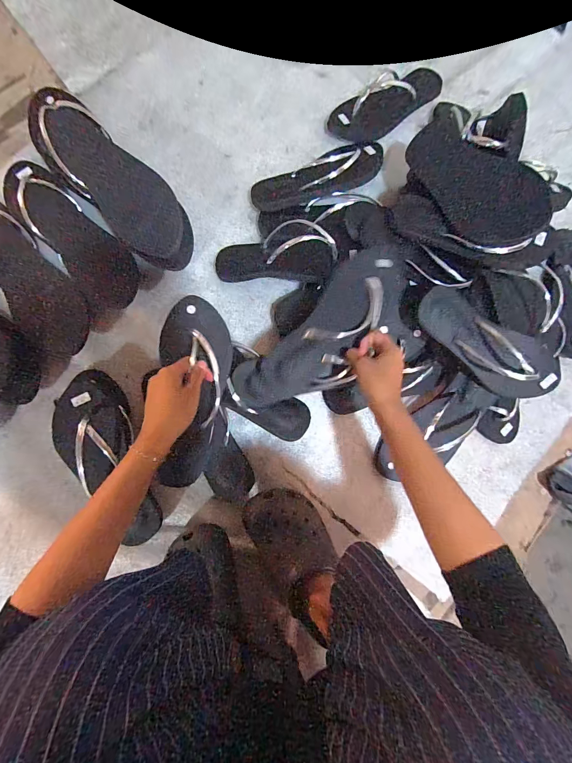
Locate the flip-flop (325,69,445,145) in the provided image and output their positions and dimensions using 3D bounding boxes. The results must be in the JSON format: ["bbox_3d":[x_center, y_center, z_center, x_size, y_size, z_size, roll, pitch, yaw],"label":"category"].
[{"bbox_3d":[0.185,-0.501,0.613,0.236,0.040,0.080,-31,86,-8],"label":"flip-flop"}]

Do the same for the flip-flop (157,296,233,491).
[{"bbox_3d":[-0.135,0.026,0.486,0.091,0.074,0.275,6,102,-4],"label":"flip-flop"}]

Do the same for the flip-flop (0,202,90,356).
[{"bbox_3d":[-0.424,-0.181,0.532,0.106,0.040,0.319,-39,87,-8],"label":"flip-flop"}]

